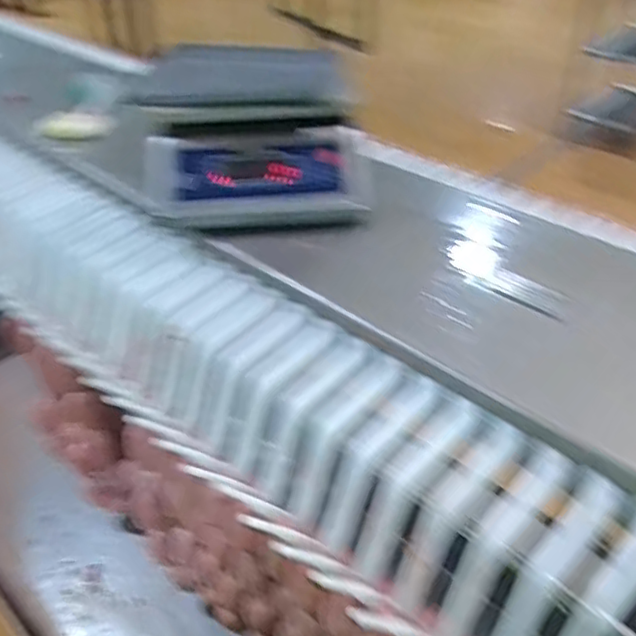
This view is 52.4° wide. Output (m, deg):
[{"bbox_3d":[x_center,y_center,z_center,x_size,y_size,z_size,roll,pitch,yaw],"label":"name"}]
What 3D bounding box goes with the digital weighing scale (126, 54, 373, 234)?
[{"bbox_3d":[-0.078,-0.211,0.753,0.237,0.136,0.237,-7,37,-6],"label":"digital weighing scale"}]

